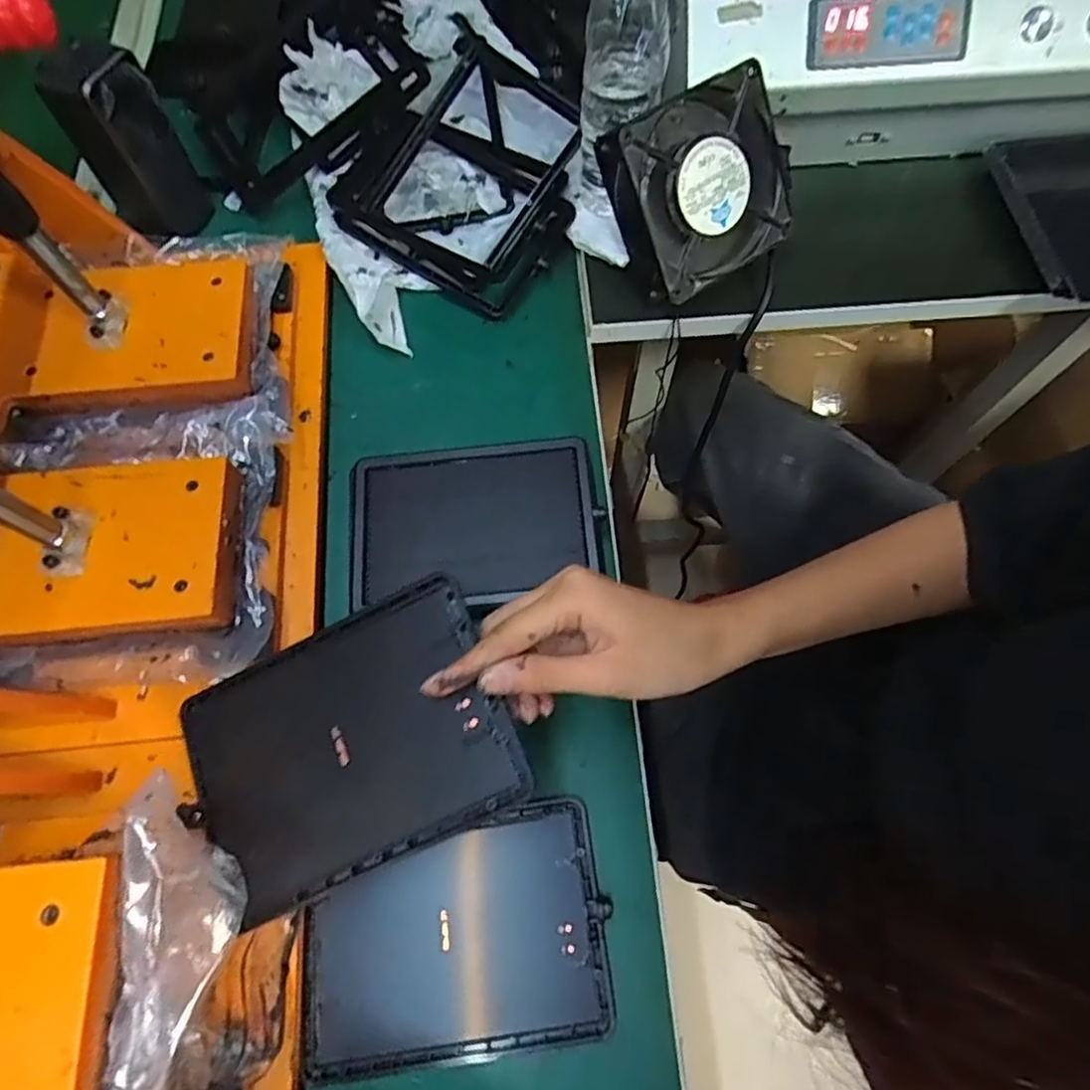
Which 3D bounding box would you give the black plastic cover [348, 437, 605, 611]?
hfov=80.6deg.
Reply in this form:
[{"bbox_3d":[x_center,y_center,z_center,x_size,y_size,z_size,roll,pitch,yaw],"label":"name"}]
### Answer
[{"bbox_3d":[-0.049,-0.017,0.432,0.163,0.022,0.107,-3,69,-4],"label":"black plastic cover"}]

